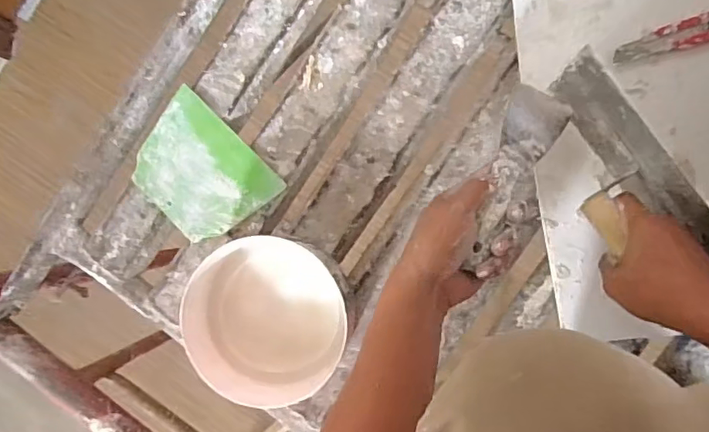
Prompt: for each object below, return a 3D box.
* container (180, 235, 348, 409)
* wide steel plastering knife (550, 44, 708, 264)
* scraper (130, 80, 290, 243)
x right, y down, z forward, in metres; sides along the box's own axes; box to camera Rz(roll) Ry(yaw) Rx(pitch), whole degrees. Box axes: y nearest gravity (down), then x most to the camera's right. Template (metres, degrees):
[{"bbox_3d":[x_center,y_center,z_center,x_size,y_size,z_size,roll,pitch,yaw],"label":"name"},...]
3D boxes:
[{"bbox_3d":[-0.097,0.115,0.624,0.164,0.089,0.163,0,91,8],"label":"container"},{"bbox_3d":[0.247,-0.019,0.509,0.080,0.111,0.250,-34,71,8],"label":"wide steel plastering knife"},{"bbox_3d":[-0.185,-0.052,0.665,0.162,0.015,0.130,45,100,3],"label":"scraper"}]

